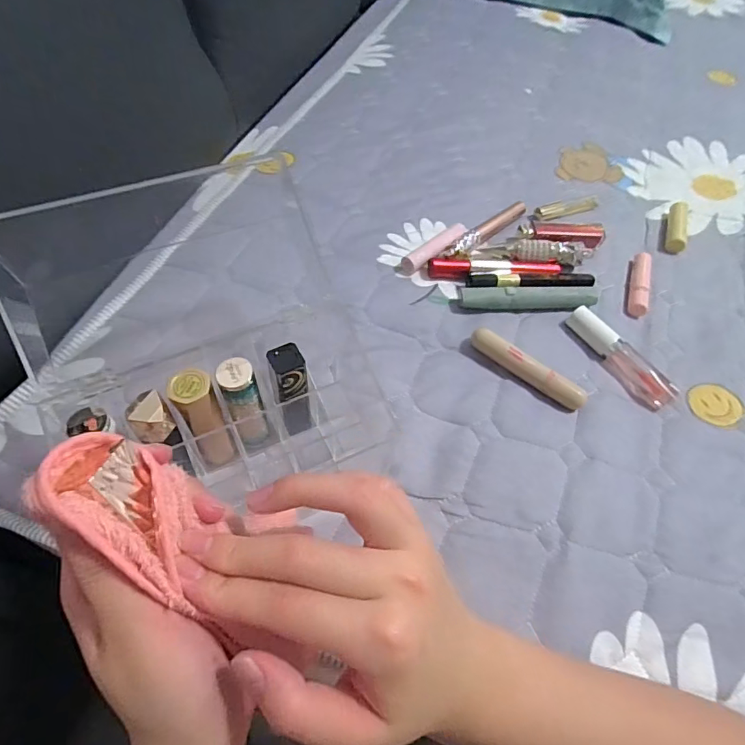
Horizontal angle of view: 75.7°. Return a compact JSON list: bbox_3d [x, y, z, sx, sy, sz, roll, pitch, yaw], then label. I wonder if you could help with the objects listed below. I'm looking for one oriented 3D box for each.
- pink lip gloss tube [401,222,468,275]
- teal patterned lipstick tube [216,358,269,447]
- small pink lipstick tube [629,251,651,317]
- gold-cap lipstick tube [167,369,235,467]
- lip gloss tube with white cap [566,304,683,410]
[{"bbox_3d":[0.061,-0.121,0.465,0.084,0.015,0.019,-38,68,-25],"label":"pink lip gloss tube"},{"bbox_3d":[-0.084,0.022,0.319,0.021,0.085,0.021,-16,60,-14],"label":"teal patterned lipstick tube"},{"bbox_3d":[0.266,-0.092,0.474,0.016,0.013,0.091,21,58,8],"label":"small pink lipstick tube"},{"bbox_3d":[-0.108,0.031,0.310,0.023,0.087,0.026,-20,61,-17],"label":"gold-cap lipstick tube"},{"bbox_3d":[0.214,-0.015,0.412,0.022,0.021,0.105,-30,65,-21],"label":"lip gloss tube with white cap"}]

